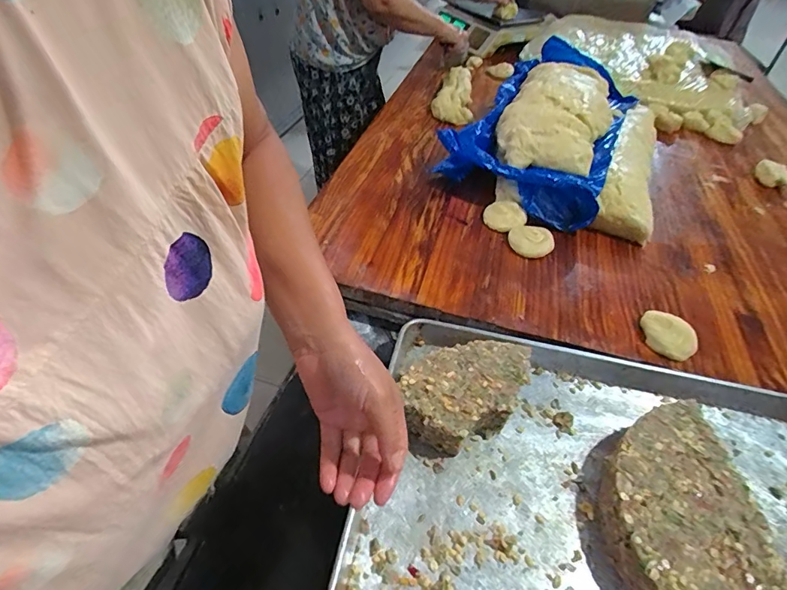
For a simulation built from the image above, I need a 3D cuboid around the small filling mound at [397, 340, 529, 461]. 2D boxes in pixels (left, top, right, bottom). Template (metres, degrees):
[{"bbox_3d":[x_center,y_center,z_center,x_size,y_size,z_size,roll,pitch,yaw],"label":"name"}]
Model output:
[{"bbox_3d":[0.098,0.130,0.599,0.187,0.064,0.113,-19,50,-22],"label":"small filling mound"}]

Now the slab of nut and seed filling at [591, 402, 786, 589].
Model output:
[{"bbox_3d":[0.319,0.268,0.491,0.161,0.063,0.314,3,45,-2],"label":"slab of nut and seed filling"}]

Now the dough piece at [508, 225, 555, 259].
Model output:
[{"bbox_3d":[0.251,-0.098,0.820,0.077,0.027,0.061,12,46,6],"label":"dough piece"}]

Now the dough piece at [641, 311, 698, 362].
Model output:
[{"bbox_3d":[0.413,0.058,0.676,0.056,0.033,0.085,-27,54,-28],"label":"dough piece"}]

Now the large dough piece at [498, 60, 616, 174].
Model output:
[{"bbox_3d":[0.370,-0.421,1.017,0.232,0.085,0.449,21,47,15],"label":"large dough piece"}]

